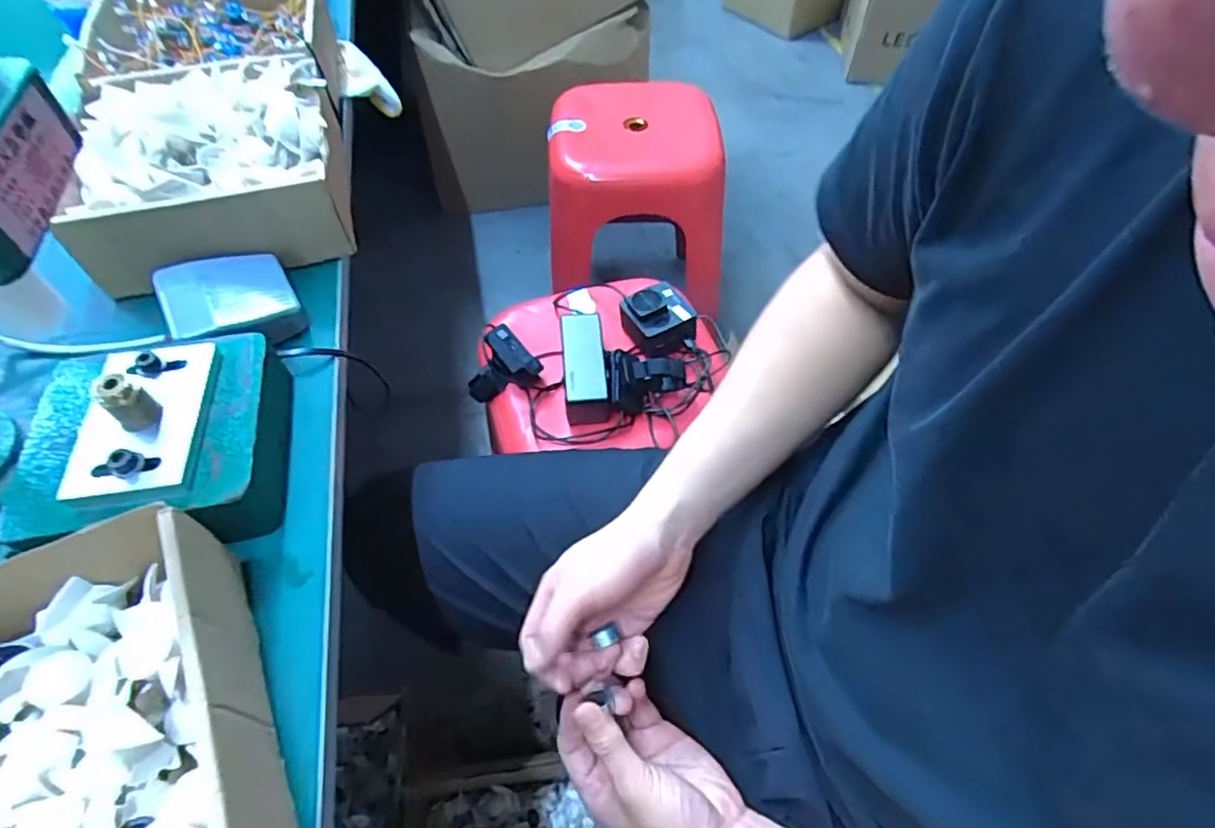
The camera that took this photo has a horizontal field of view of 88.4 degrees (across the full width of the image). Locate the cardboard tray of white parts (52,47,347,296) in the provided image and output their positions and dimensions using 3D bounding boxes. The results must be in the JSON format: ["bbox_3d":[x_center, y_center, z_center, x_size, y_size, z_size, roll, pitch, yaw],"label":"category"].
[{"bbox_3d":[-0.324,-0.210,0.514,0.201,0.073,0.204,-13,57,-8],"label":"cardboard tray of white parts"}]

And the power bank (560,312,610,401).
[{"bbox_3d":[-0.027,-0.069,0.731,0.047,0.017,0.119,-5,56,-3],"label":"power bank"}]

